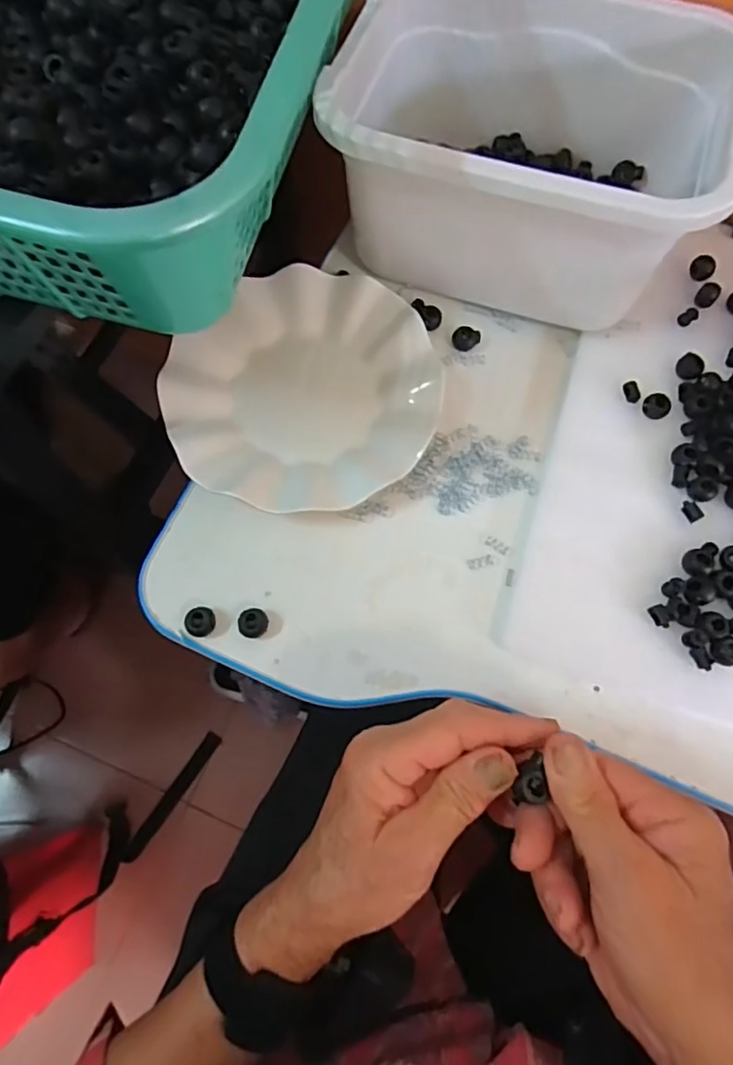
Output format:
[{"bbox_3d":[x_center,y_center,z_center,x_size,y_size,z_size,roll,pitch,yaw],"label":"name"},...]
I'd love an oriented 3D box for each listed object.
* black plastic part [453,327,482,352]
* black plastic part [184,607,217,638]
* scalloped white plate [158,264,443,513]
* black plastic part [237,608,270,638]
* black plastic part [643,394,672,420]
[{"bbox_3d":[0.074,-0.142,0.421,0.020,0.011,0.014,15,71,3],"label":"black plastic part"},{"bbox_3d":[-0.101,0.054,0.345,0.017,0.009,0.018,1,71,-2],"label":"black plastic part"},{"bbox_3d":[-0.043,-0.098,0.388,0.176,0.020,0.168,1,71,-2],"label":"scalloped white plate"},{"bbox_3d":[-0.069,0.055,0.346,0.017,0.012,0.018,1,71,-2],"label":"black plastic part"},{"bbox_3d":[0.201,-0.088,0.397,0.017,0.008,0.016,-5,71,-4],"label":"black plastic part"}]

